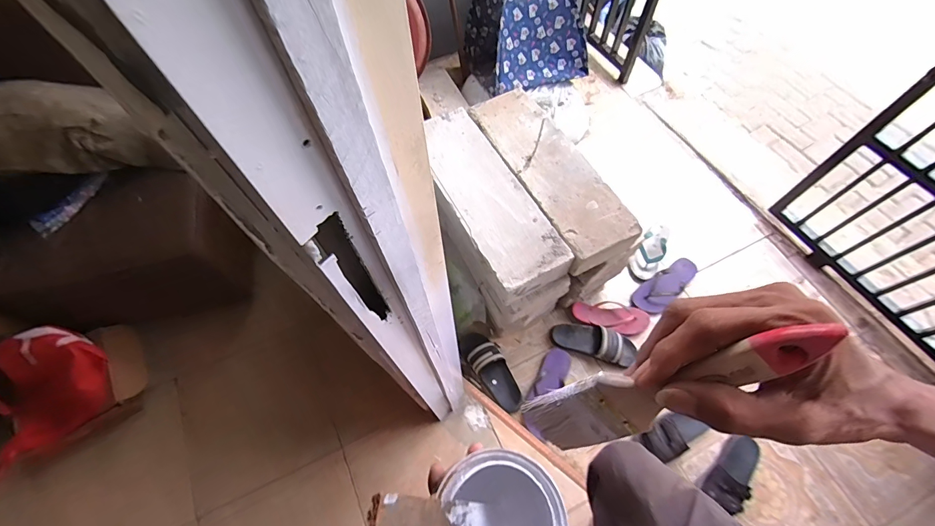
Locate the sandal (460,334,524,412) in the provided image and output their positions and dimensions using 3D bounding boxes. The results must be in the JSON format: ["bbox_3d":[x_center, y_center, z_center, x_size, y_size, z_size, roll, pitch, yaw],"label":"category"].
[{"bbox_3d":[0.074,0.328,1.214,0.106,0.061,0.265,-34,72,-12],"label":"sandal"}]

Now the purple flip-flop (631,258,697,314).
[{"bbox_3d":[0.681,0.068,1.326,0.275,0.042,0.104,-33,72,-12],"label":"purple flip-flop"}]

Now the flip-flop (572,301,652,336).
[{"bbox_3d":[0.466,0.175,1.298,0.241,0.057,0.099,12,69,5],"label":"flip-flop"}]

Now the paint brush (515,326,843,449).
[{"bbox_3d":[0.105,0.075,0.224,0.044,0.174,0.008,49,40,-6],"label":"paint brush"}]

